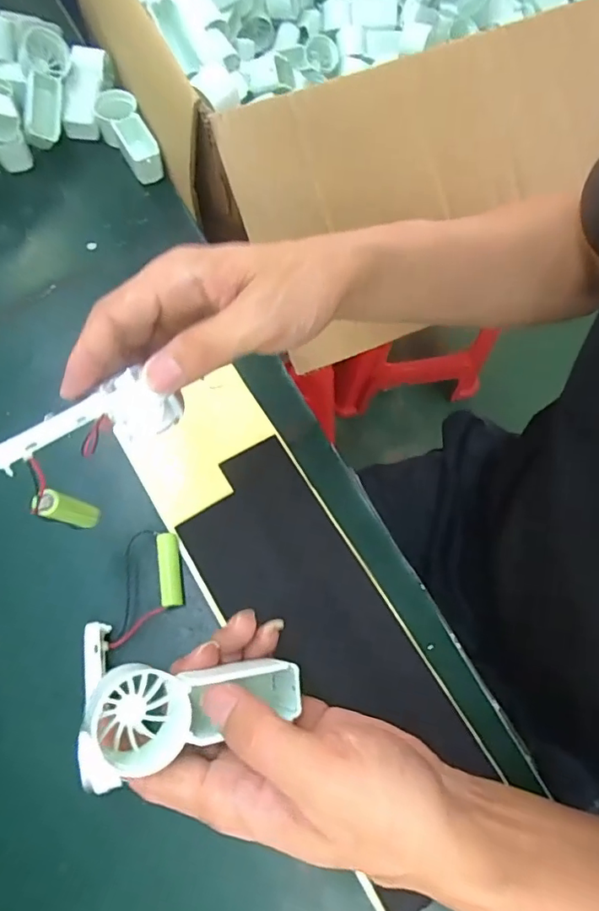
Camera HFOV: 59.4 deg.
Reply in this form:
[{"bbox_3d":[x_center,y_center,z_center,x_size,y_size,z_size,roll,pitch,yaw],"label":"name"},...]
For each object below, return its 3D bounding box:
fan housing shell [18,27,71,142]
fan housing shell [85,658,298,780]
[{"bbox_3d":[-0.239,-0.344,0.492,0.043,0.034,0.104,-1,84,-2],"label":"fan housing shell"},{"bbox_3d":[-0.047,0.112,0.240,0.095,0.028,0.041,-9,69,-8],"label":"fan housing shell"}]

